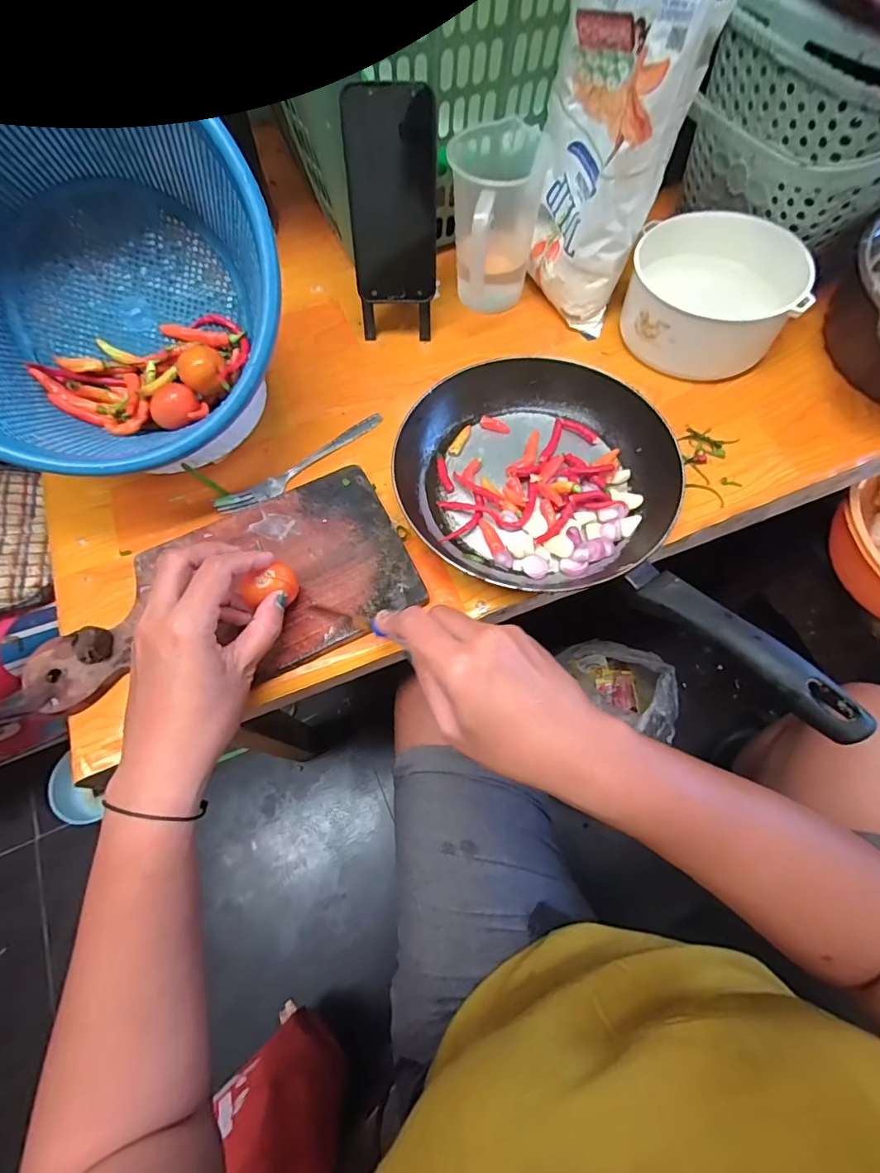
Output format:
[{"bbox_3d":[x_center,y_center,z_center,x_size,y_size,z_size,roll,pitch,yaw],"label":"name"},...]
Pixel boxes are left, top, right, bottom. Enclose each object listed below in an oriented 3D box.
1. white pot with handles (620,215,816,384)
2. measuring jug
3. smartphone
[{"bbox_3d":[0.258,-0.277,0.474,0.145,0.074,0.137,-1,66,1],"label":"white pot with handles"},{"bbox_3d":[0.049,-0.356,0.494,0.083,0.129,0.151,12,67,7],"label":"measuring jug"},{"bbox_3d":[-0.041,-0.339,0.436,0.078,0.150,0.004,-3,43,-2],"label":"smartphone"}]

